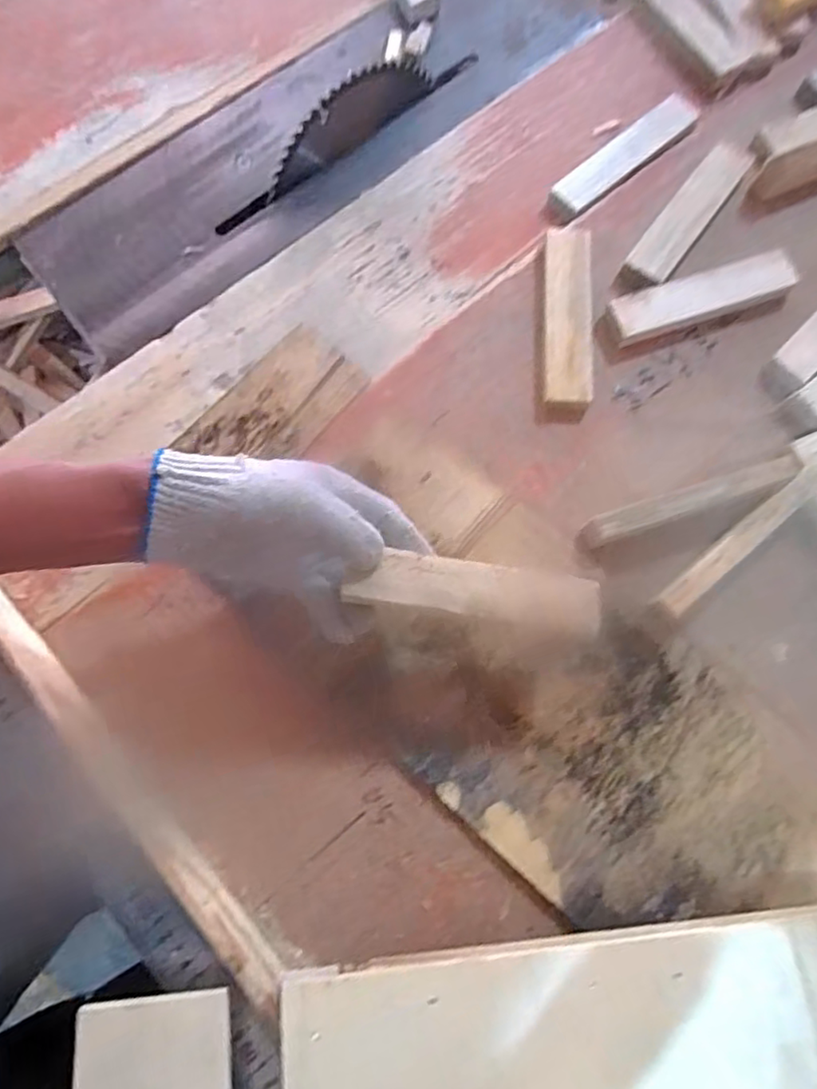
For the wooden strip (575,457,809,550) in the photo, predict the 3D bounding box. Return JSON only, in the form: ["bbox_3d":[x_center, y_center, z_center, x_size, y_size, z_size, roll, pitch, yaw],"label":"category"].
[{"bbox_3d":[0.208,-0.031,0.465,0.168,0.038,0.019,-19,77,-5],"label":"wooden strip"}]

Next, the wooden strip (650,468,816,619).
[{"bbox_3d":[0.240,-0.002,0.449,0.156,0.023,0.019,-39,80,-9],"label":"wooden strip"}]

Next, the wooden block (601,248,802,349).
[{"bbox_3d":[0.238,-0.203,0.504,0.156,0.022,0.035,-19,78,-5],"label":"wooden block"}]

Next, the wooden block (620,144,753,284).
[{"bbox_3d":[0.240,-0.283,0.525,0.036,0.018,0.156,37,79,8],"label":"wooden block"}]

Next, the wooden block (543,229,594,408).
[{"bbox_3d":[0.129,-0.185,0.503,0.038,0.018,0.158,3,77,0],"label":"wooden block"}]

